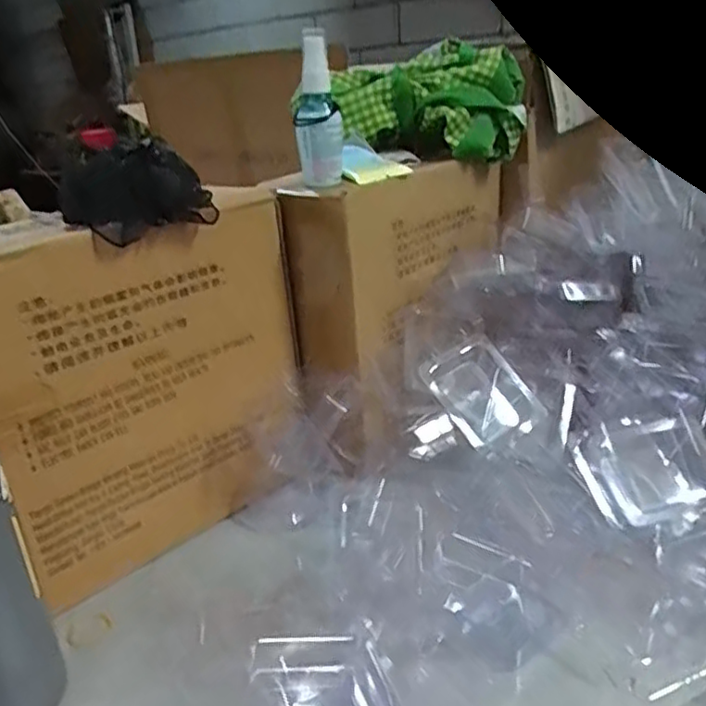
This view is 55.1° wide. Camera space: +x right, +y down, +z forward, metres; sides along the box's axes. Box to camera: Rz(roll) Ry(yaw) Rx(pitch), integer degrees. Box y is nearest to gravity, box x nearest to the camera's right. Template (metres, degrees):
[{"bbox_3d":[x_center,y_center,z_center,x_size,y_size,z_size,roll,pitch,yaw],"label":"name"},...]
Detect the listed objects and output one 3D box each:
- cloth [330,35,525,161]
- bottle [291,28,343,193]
[{"bbox_3d":[0.076,-0.253,0.692,0.192,0.098,0.094,0,23,10],"label":"cloth"},{"bbox_3d":[-0.030,-0.199,0.557,0.038,0.119,0.029,-4,23,-1],"label":"bottle"}]

